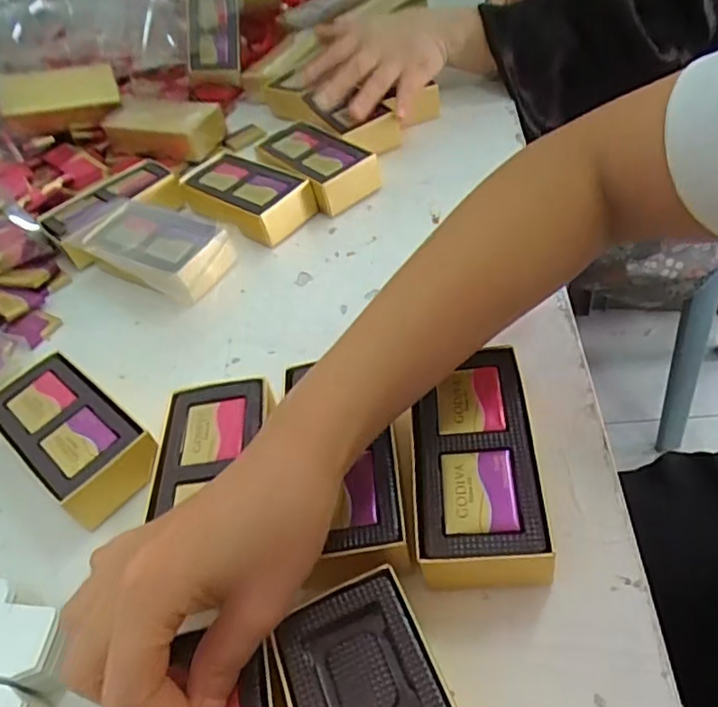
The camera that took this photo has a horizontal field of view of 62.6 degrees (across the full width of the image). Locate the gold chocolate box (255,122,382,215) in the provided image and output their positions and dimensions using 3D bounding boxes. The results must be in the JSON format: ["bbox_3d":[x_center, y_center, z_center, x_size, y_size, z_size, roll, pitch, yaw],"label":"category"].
[{"bbox_3d":[-0.039,-0.162,0.512,0.060,0.037,0.119,-34,48,-17],"label":"gold chocolate box"}]

